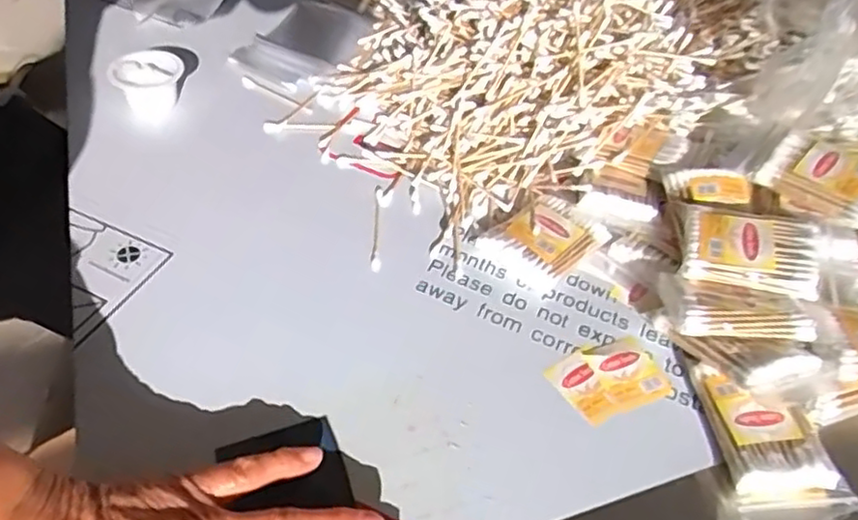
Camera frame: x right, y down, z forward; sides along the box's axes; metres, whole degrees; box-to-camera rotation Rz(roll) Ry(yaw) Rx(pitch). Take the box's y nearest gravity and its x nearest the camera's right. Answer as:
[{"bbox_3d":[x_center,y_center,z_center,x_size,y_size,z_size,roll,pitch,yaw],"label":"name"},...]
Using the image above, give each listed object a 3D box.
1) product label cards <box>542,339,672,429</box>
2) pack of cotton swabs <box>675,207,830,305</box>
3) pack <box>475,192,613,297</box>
[{"bbox_3d":[0.108,0.070,0.396,0.066,0.004,0.044,-19,54,-21],"label":"product label cards"},{"bbox_3d":[0.201,-0.006,0.413,0.079,0.025,0.055,17,46,7],"label":"pack of cotton swabs"},{"bbox_3d":[0.078,-0.014,0.456,0.070,0.020,0.057,-34,60,-30],"label":"pack"}]

